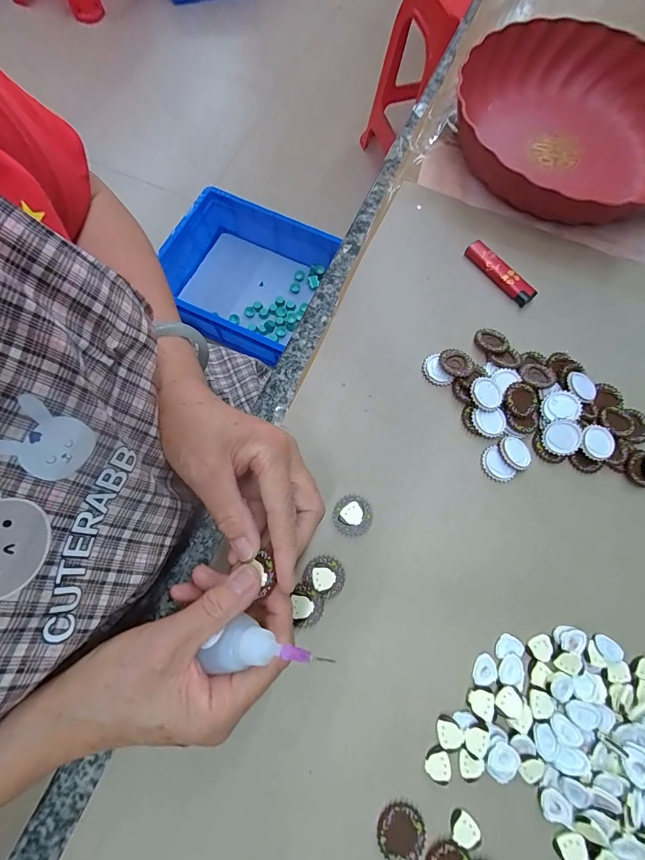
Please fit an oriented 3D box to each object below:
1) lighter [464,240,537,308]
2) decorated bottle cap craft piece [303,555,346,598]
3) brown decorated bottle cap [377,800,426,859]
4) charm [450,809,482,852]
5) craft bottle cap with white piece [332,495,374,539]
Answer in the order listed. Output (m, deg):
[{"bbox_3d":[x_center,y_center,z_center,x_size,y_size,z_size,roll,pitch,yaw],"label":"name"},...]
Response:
[{"bbox_3d":[0.163,-0.144,0.340,0.018,0.010,0.074,-38,77,-12],"label":"lighter"},{"bbox_3d":[0.002,0.103,0.263,0.028,0.004,0.026,0,72,-1],"label":"decorated bottle cap craft piece"},{"bbox_3d":[0.048,0.246,0.225,0.029,0.004,0.029,0,72,-1],"label":"brown decorated bottle cap"},{"bbox_3d":[0.089,0.247,0.228,0.021,0.004,0.016,27,74,8],"label":"charm"},{"bbox_3d":[0.023,0.064,0.277,0.029,0.004,0.030,0,72,-1],"label":"craft bottle cap with white piece"}]

